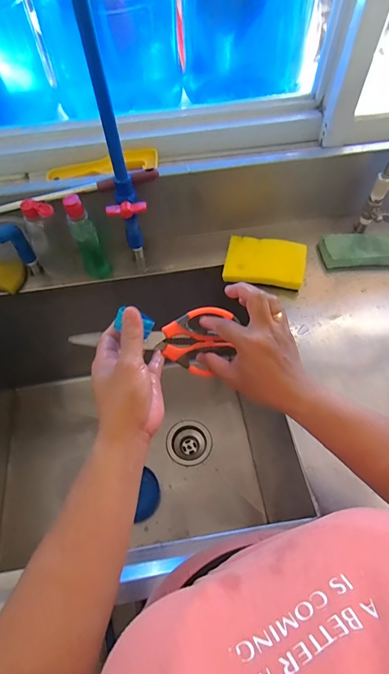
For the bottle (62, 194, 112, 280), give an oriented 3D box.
[{"bbox_3d":[-0.191,-0.172,0.659,0.044,0.175,0.034,-21,61,-11],"label":"bottle"}]

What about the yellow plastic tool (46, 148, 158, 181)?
[{"bbox_3d":[-0.164,-0.310,0.660,0.198,0.018,0.044,-10,59,-5],"label":"yellow plastic tool"}]

